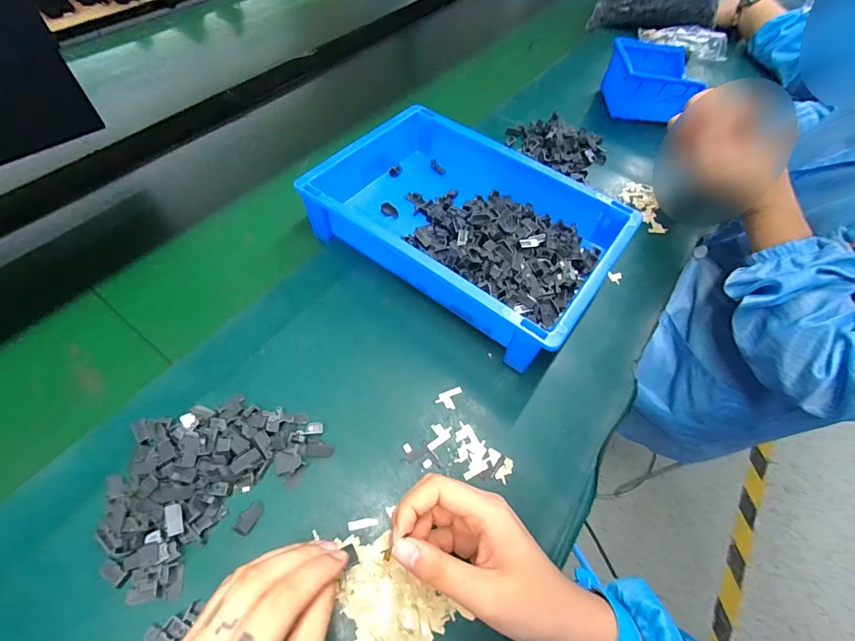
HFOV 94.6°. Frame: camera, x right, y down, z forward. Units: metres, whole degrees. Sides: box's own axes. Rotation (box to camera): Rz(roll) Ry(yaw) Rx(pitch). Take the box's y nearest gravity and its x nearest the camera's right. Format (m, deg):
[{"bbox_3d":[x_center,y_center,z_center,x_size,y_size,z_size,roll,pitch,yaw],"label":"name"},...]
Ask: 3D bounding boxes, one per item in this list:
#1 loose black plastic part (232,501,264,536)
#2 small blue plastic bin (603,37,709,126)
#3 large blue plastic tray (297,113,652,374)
[{"bbox_3d":[-0.133,0.146,0.294,0.013,0.004,0.023,23,59,10],"label":"loose black plastic part"},{"bbox_3d":[0.358,-0.383,0.636,0.131,0.073,0.111,8,58,1],"label":"small blue plastic bin"},{"bbox_3d":[0.043,-0.107,0.441,0.309,0.077,0.215,36,62,17],"label":"large blue plastic tray"}]

